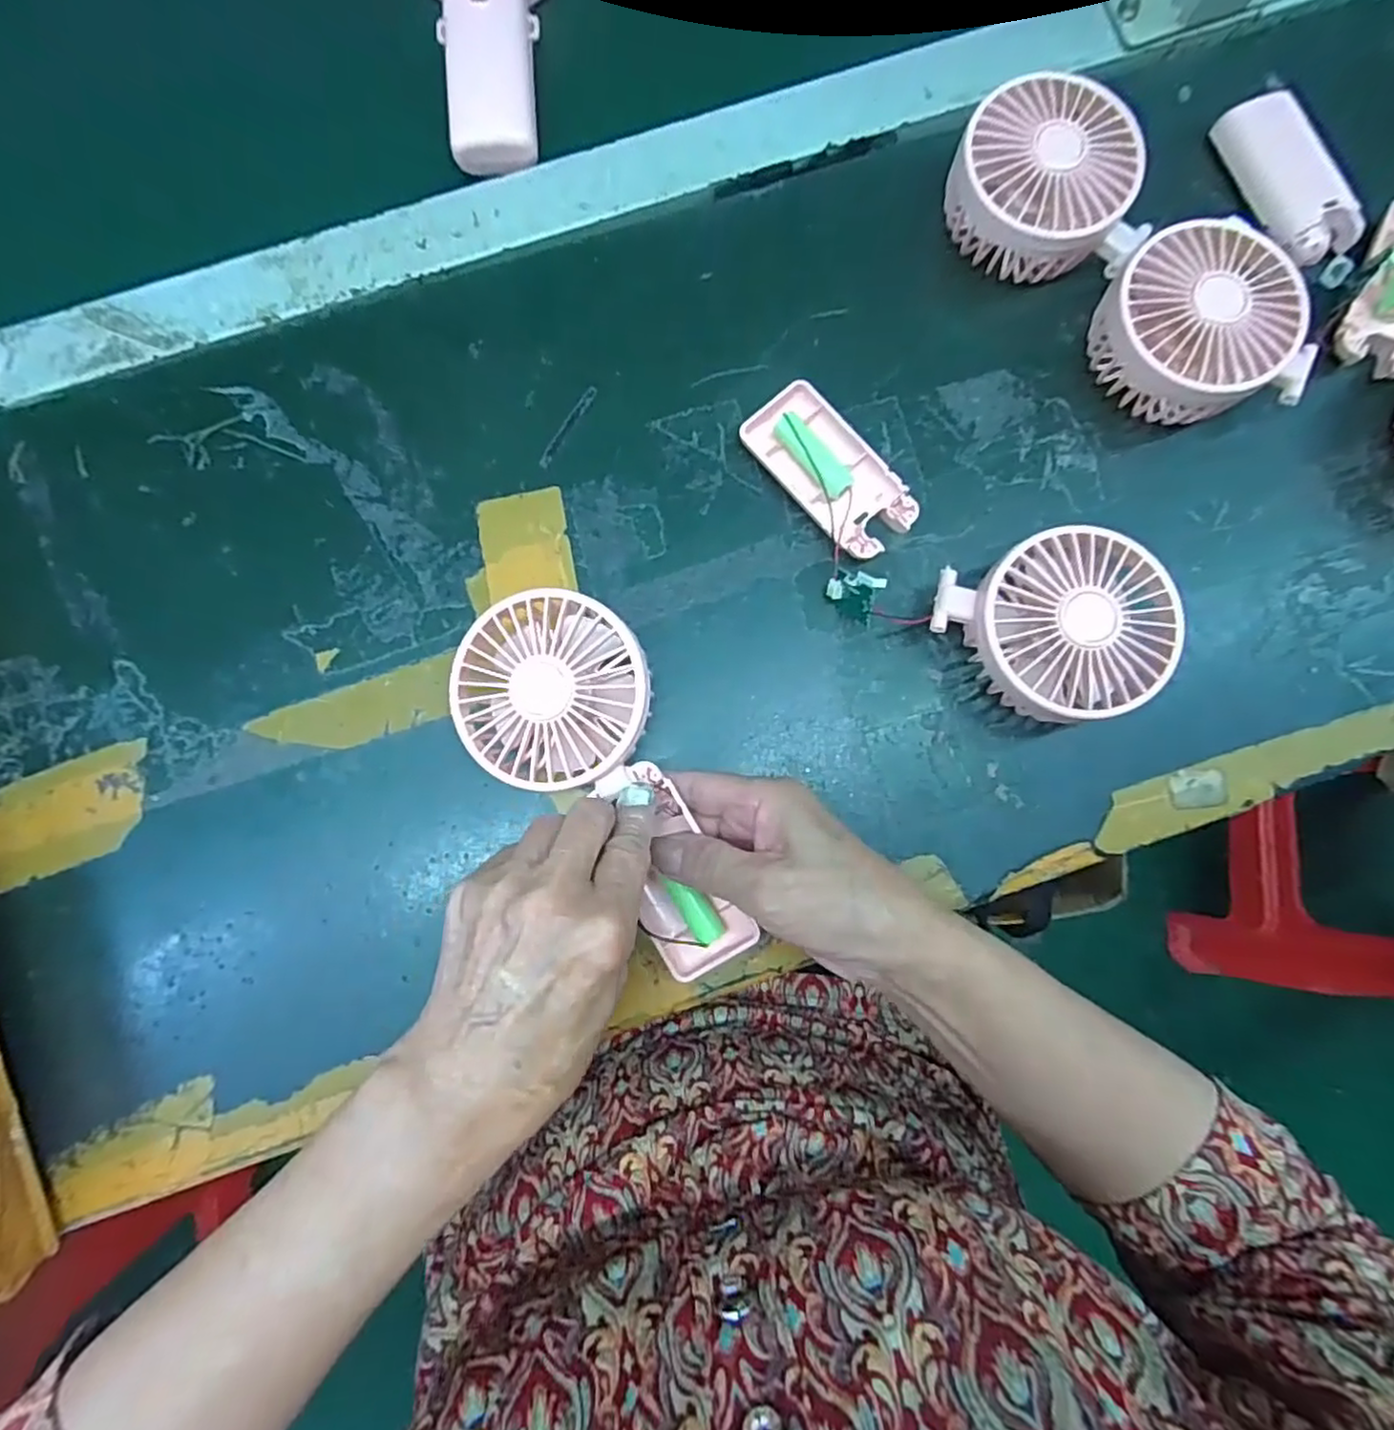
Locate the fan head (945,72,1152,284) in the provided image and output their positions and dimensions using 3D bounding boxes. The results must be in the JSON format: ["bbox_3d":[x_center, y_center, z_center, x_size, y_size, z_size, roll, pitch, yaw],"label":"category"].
[{"bbox_3d":[0.175,-0.266,0.347,0.091,0.043,0.083,4,83,0],"label":"fan head"}]

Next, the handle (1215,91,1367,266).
[{"bbox_3d":[0.305,-0.277,0.353,0.036,0.018,0.092,-20,84,-3],"label":"handle"}]

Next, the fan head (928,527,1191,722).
[{"bbox_3d":[0.168,-0.039,0.321,0.093,0.047,0.086,0,83,0],"label":"fan head"}]

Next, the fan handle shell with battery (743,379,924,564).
[{"bbox_3d":[0.067,-0.122,0.348,0.044,0.016,0.093,-40,85,-5],"label":"fan handle shell with battery"}]

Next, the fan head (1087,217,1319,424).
[{"bbox_3d":[0.244,-0.189,0.337,0.086,0.046,0.084,0,83,0],"label":"fan head"}]

